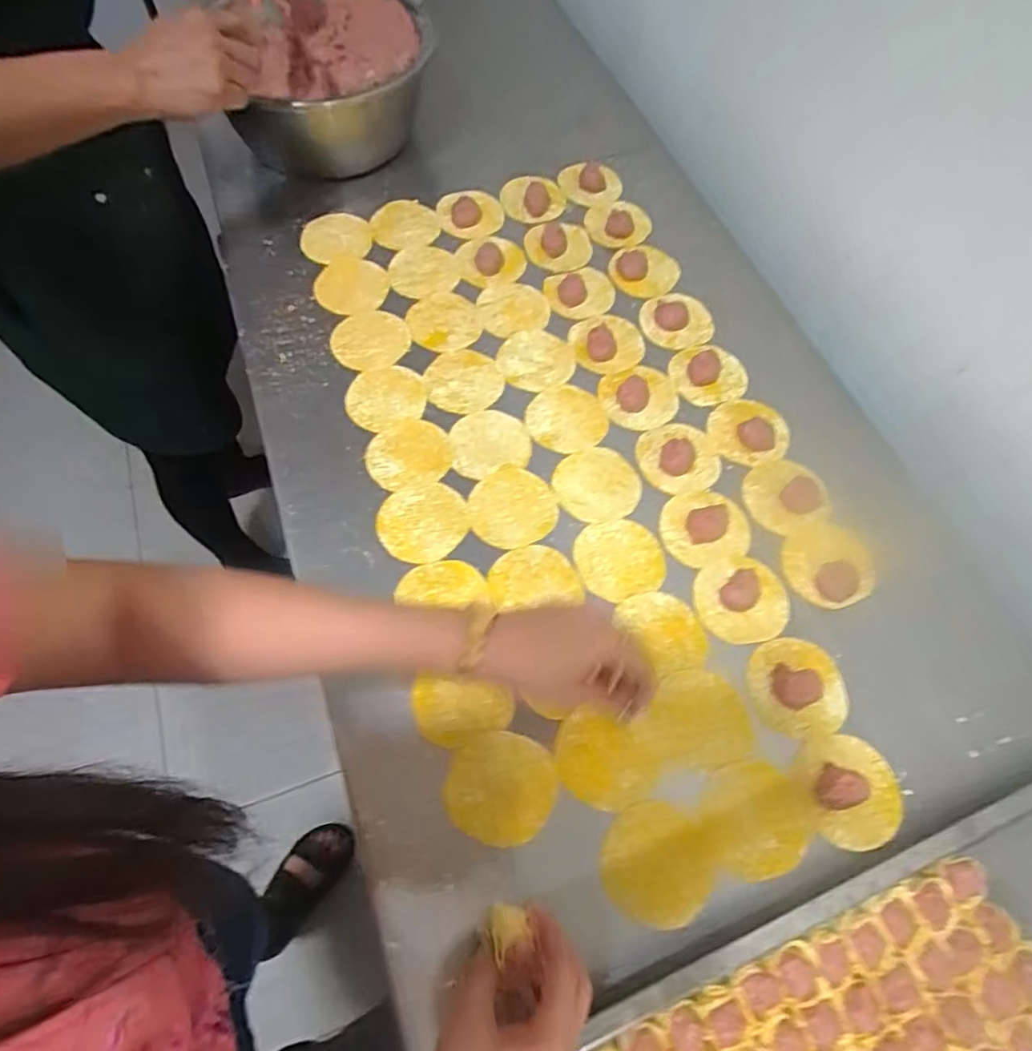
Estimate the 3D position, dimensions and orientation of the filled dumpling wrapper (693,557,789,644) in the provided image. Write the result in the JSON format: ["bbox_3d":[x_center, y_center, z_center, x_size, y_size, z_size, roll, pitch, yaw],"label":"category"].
[{"bbox_3d":[0.205,0.064,0.557,0.083,0.016,0.076,1,64,-1],"label":"filled dumpling wrapper"}]

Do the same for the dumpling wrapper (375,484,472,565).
[{"bbox_3d":[-0.087,-0.003,0.587,0.084,0.004,0.079,1,64,-1],"label":"dumpling wrapper"}]

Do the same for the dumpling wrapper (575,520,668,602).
[{"bbox_3d":[0.097,0.031,0.580,0.081,0.005,0.077,2,65,-3],"label":"dumpling wrapper"}]

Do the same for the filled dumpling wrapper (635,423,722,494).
[{"bbox_3d":[0.165,-0.073,0.622,0.082,0.018,0.080,-12,65,-7],"label":"filled dumpling wrapper"}]

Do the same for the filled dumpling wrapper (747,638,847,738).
[{"bbox_3d":[0.241,0.137,0.529,0.084,0.007,0.079,-16,66,-9],"label":"filled dumpling wrapper"}]

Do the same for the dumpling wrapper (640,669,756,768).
[{"bbox_3d":[0.147,0.161,0.515,0.086,0.004,0.076,-12,65,-7],"label":"dumpling wrapper"}]

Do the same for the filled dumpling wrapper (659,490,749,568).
[{"bbox_3d":[0.182,-0.003,0.588,0.085,0.022,0.075,-18,66,-10],"label":"filled dumpling wrapper"}]

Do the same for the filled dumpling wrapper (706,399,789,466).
[{"bbox_3d":[0.242,-0.099,0.646,0.078,0.009,0.079,1,64,-1],"label":"filled dumpling wrapper"}]

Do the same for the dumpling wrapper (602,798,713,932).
[{"bbox_3d":[0.107,0.256,0.470,0.083,0.004,0.080,-11,63,-8],"label":"dumpling wrapper"}]

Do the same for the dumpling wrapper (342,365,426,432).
[{"bbox_3d":[-0.136,-0.134,0.652,0.082,0.004,0.076,-15,68,-13],"label":"dumpling wrapper"}]

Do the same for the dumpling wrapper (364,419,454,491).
[{"bbox_3d":[-0.107,-0.071,0.621,0.082,0.005,0.077,1,65,-2],"label":"dumpling wrapper"}]

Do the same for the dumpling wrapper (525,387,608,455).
[{"bbox_3d":[0.053,-0.111,0.651,0.083,0.004,0.082,1,63,-3],"label":"dumpling wrapper"}]

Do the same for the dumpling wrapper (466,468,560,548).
[{"bbox_3d":[-0.004,-0.018,0.599,0.085,0.004,0.081,1,64,-1],"label":"dumpling wrapper"}]

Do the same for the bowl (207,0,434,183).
[{"bbox_3d":[-0.239,-0.556,0.793,0.235,0.146,0.252,1,64,-1],"label":"bowl"}]

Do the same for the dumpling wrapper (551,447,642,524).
[{"bbox_3d":[0.080,-0.041,0.613,0.084,0.004,0.081,1,64,-1],"label":"dumpling wrapper"}]

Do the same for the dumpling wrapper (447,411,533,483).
[{"bbox_3d":[-0.027,-0.085,0.631,0.080,0.004,0.074,-17,66,-10],"label":"dumpling wrapper"}]

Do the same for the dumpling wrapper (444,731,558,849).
[{"bbox_3d":[-0.011,0.204,0.486,0.084,0.004,0.079,1,64,-1],"label":"dumpling wrapper"}]

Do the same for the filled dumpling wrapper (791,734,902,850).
[{"bbox_3d":[0.267,0.207,0.486,0.080,0.030,0.081,-12,65,-7],"label":"filled dumpling wrapper"}]

